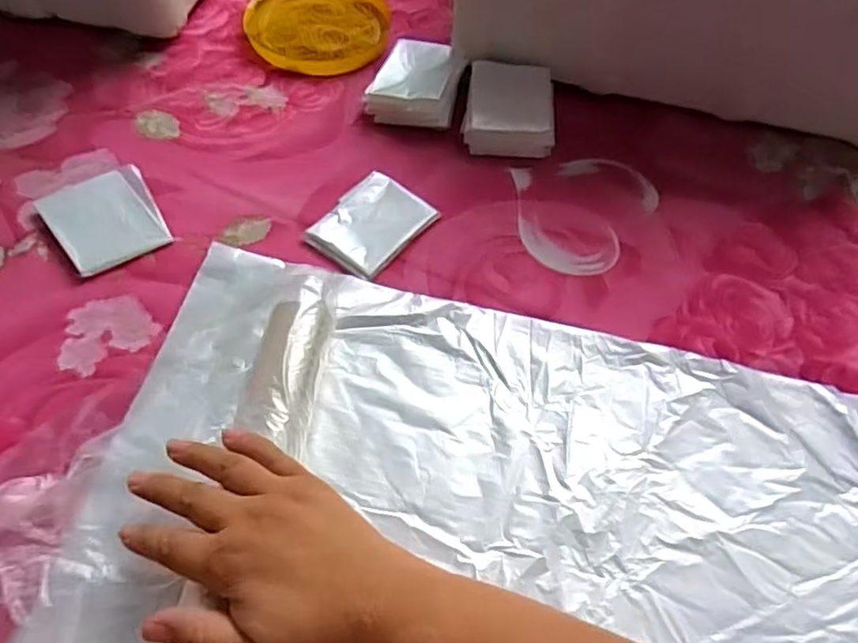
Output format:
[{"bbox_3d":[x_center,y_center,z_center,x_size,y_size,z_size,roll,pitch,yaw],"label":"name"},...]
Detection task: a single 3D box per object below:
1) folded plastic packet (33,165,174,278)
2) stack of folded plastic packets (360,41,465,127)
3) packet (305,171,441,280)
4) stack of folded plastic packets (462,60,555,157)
[{"bbox_3d":[-0.233,-0.075,0.453,0.071,0.005,0.080,-29,65,-20],"label":"folded plastic packet"},{"bbox_3d":[-0.012,-0.204,0.542,0.072,0.031,0.082,11,58,2],"label":"stack of folded plastic packets"},{"bbox_3d":[-0.045,-0.073,0.471,0.067,0.009,0.085,36,62,17],"label":"packet"},{"bbox_3d":[0.068,-0.179,0.530,0.072,0.035,0.081,6,58,-1],"label":"stack of folded plastic packets"}]

